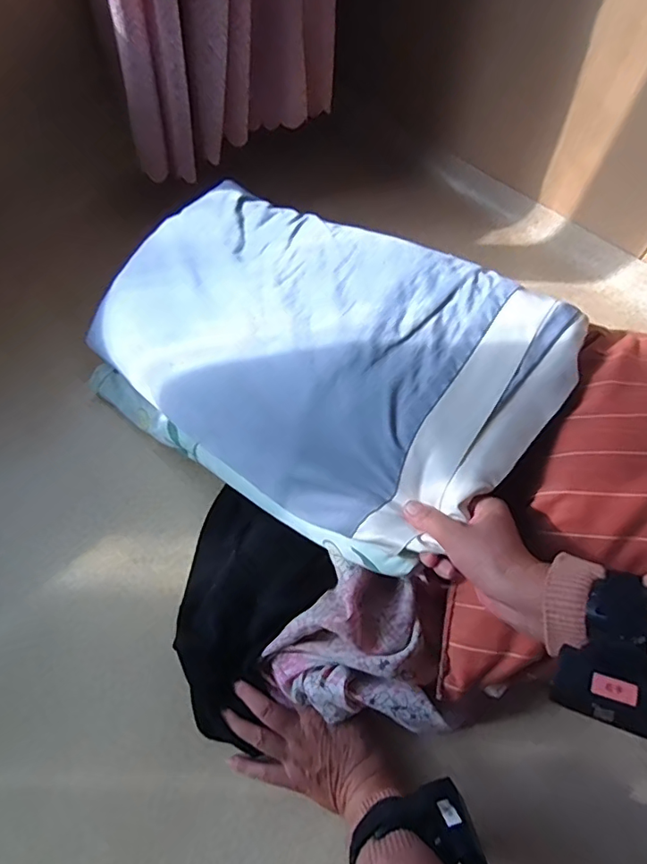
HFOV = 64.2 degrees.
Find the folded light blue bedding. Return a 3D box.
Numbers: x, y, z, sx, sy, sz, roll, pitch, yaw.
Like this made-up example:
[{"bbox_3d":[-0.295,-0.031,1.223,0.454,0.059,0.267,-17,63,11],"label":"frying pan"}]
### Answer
[{"bbox_3d":[-0.021,-0.092,0.583,0.490,0.186,0.307,35,67,14],"label":"folded light blue bedding"}]

